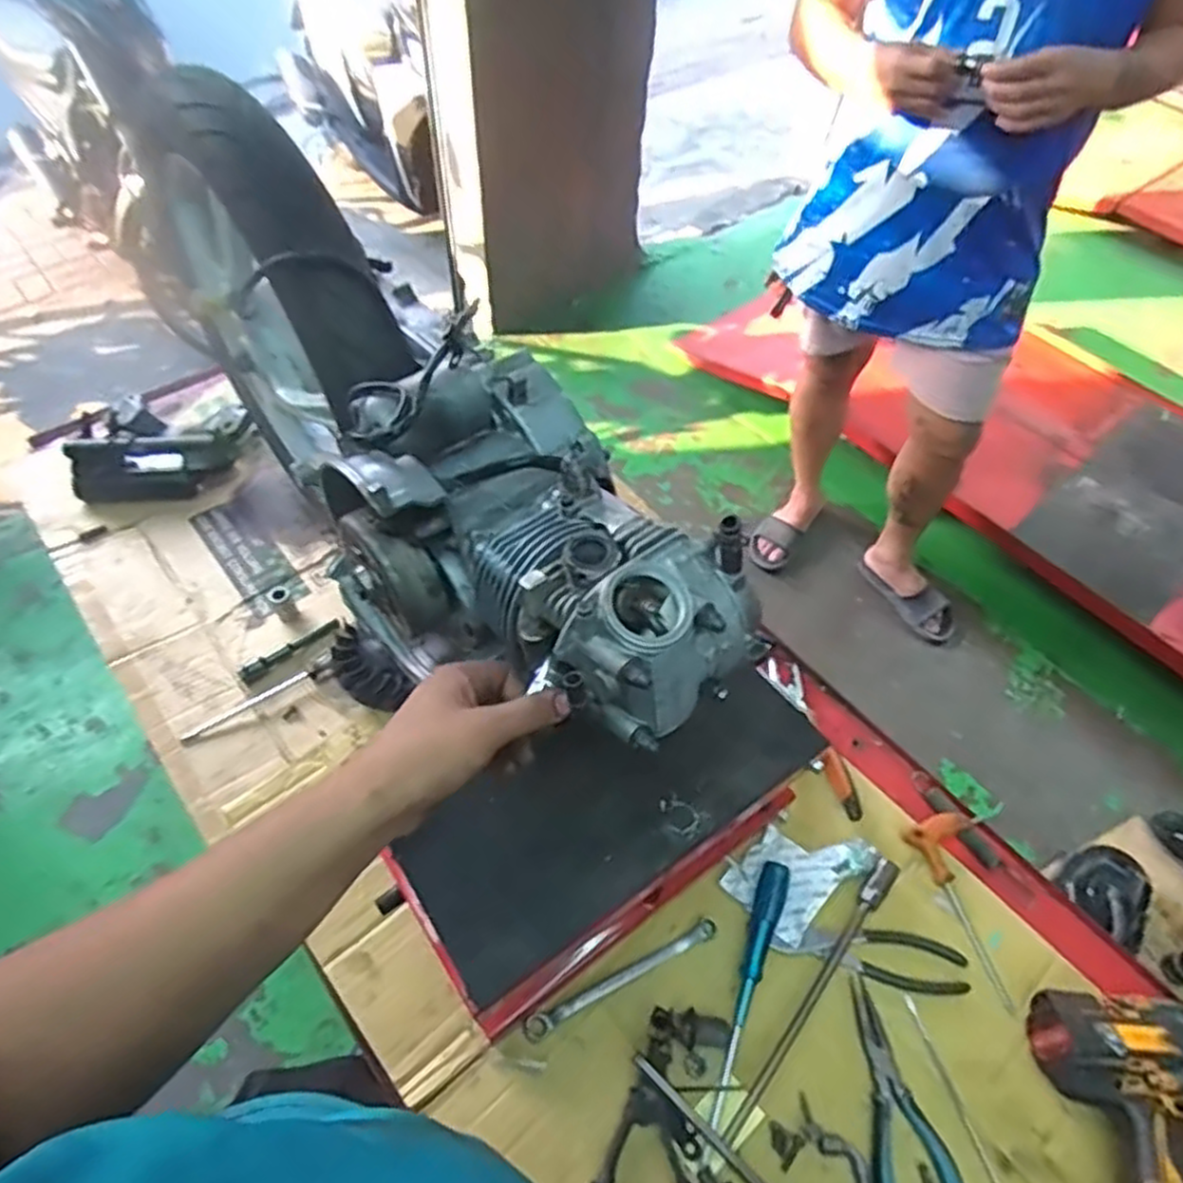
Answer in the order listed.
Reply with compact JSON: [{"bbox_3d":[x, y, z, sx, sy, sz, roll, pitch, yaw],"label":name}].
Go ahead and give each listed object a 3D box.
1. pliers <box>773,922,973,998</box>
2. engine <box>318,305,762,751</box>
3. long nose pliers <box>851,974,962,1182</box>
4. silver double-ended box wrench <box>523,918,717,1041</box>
[{"bbox_3d":[0.257,0.332,0.705,0.175,0.011,0.049,11,55,5],"label":"pliers"},{"bbox_3d":[-0.050,-0.011,0.586,0.197,0.201,0.322,-32,61,-22],"label":"engine"},{"bbox_3d":[0.253,0.426,0.635,0.071,0.012,0.184,-4,55,-5],"label":"long nose pliers"},{"bbox_3d":[0.029,0.348,0.689,0.190,0.010,0.018,-22,58,-17],"label":"silver double-ended box wrench"}]

